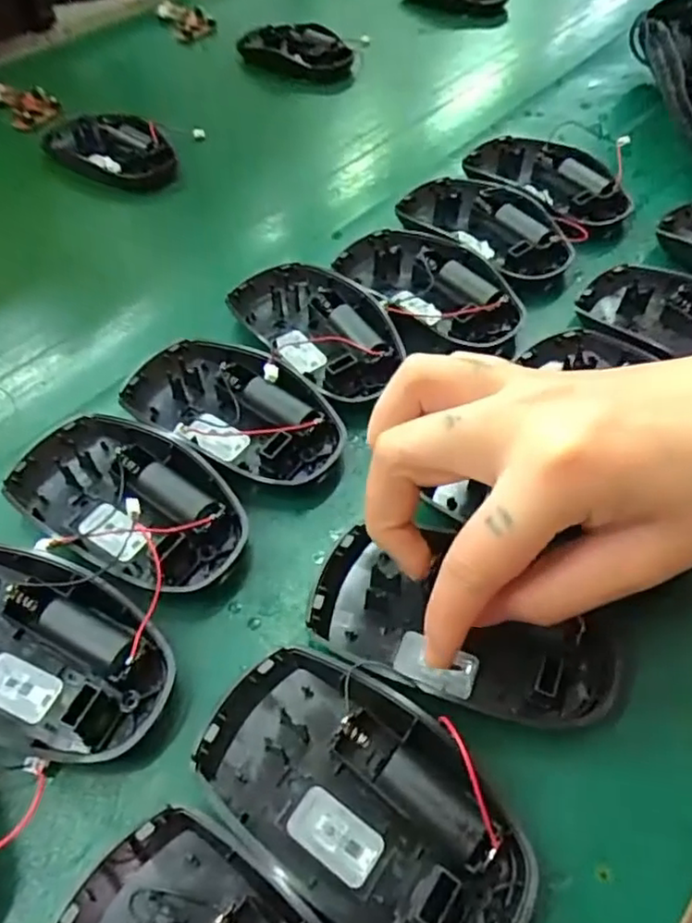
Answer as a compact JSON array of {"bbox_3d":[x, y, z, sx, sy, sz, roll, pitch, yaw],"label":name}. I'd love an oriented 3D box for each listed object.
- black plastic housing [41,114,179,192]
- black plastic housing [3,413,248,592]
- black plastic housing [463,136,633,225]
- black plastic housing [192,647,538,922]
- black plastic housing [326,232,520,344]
[{"bbox_3d":[-0.158,-0.209,0.434,0.115,0.019,0.053,35,62,25],"label":"black plastic housing"},{"bbox_3d":[-0.088,0.013,0.258,0.099,0.017,0.059,27,59,20],"label":"black plastic housing"},{"bbox_3d":[0.118,-0.166,0.388,0.056,0.023,0.098,-27,57,-17],"label":"black plastic housing"},{"bbox_3d":[0.006,0.103,0.198,0.102,0.020,0.058,29,59,22],"label":"black plastic housing"},{"bbox_3d":[0.042,-0.092,0.336,0.061,0.019,0.098,-26,57,-17],"label":"black plastic housing"}]

